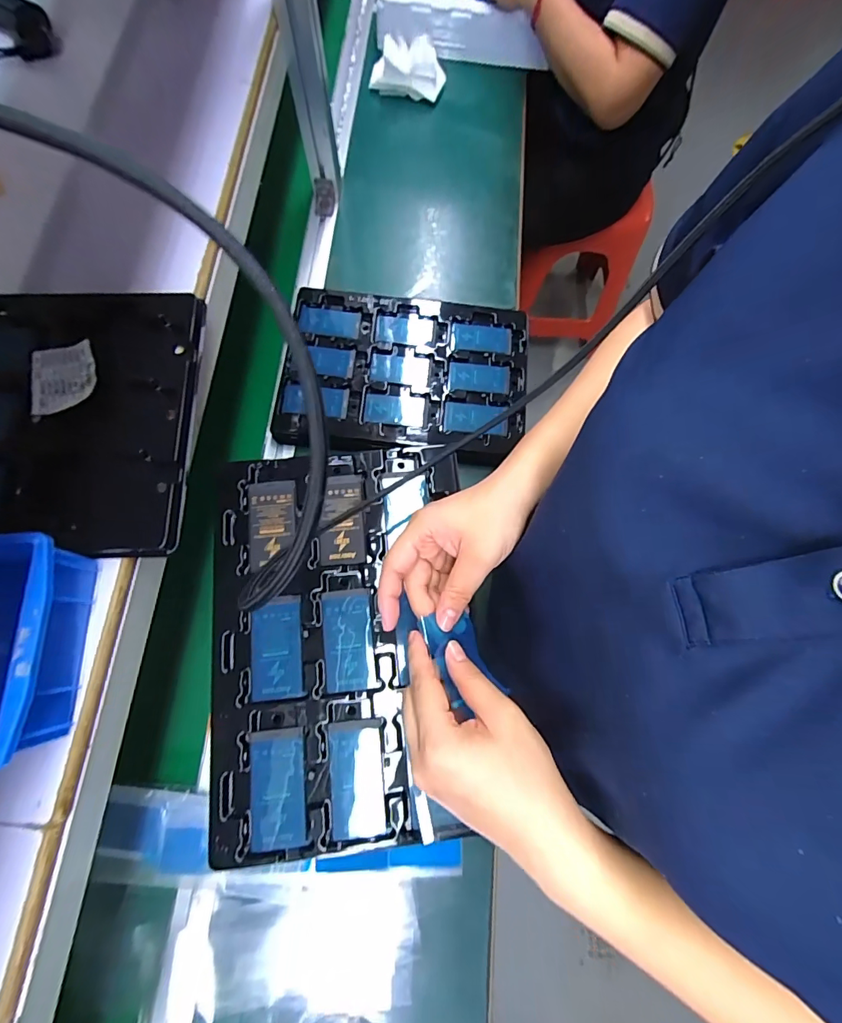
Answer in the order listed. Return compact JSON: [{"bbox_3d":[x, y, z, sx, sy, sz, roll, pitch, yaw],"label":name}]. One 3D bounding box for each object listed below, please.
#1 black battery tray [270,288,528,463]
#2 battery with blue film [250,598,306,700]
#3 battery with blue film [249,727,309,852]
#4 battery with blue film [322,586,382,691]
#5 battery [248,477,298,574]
[{"bbox_3d":[-0.020,-0.192,0.611,0.322,0.023,0.237,4,74,-1],"label":"black battery tray"},{"bbox_3d":[-0.123,0.115,0.383,0.044,0.005,0.082,-8,74,-4],"label":"battery with blue film"},{"bbox_3d":[-0.113,0.217,0.355,0.043,0.004,0.082,-5,74,-3],"label":"battery with blue film"},{"bbox_3d":[-0.062,0.110,0.387,0.043,0.005,0.083,-8,74,-4],"label":"battery with blue film"},{"bbox_3d":[-0.136,0.011,0.412,0.043,0.005,0.079,-5,74,-3],"label":"battery"}]

